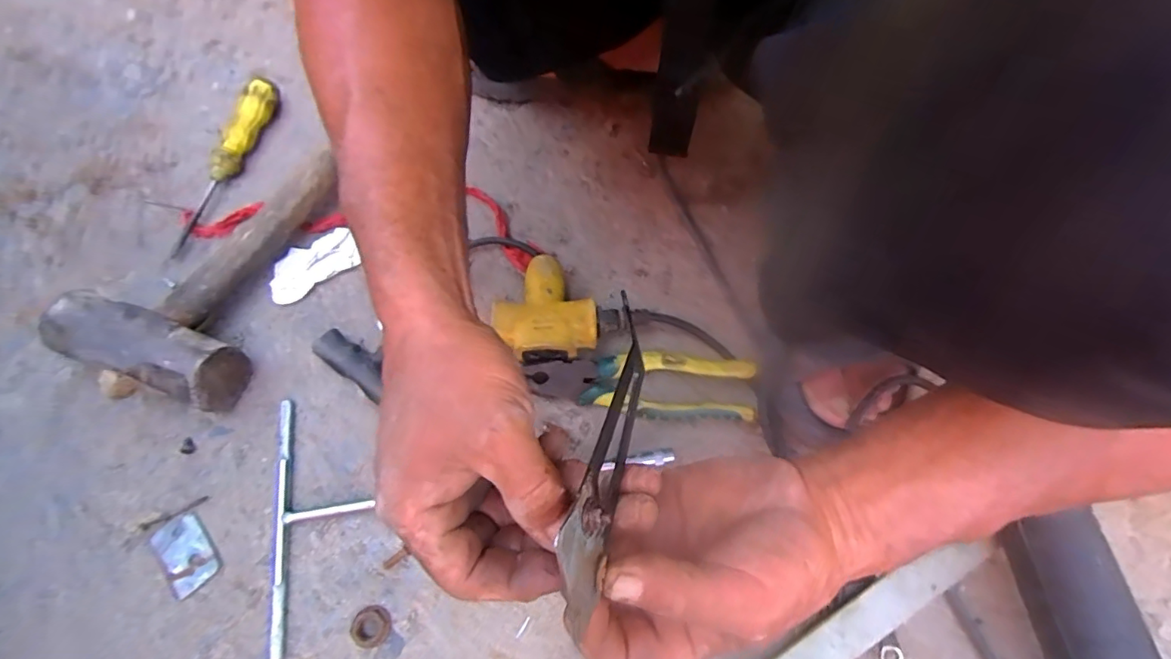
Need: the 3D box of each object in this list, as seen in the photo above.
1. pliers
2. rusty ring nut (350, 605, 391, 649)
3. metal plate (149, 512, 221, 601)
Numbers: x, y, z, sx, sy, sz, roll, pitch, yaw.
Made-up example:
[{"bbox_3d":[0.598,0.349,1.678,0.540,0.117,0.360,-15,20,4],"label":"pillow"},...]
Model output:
[{"bbox_3d":[0.041,0.046,0.439,0.176,0.025,0.046,2,66,1],"label":"pliers"},{"bbox_3d":[-0.146,0.200,0.376,0.025,0.012,0.025,0,66,0],"label":"rusty ring nut"},{"bbox_3d":[-0.285,0.158,0.396,0.034,0.004,0.054,-39,70,-13],"label":"metal plate"}]

